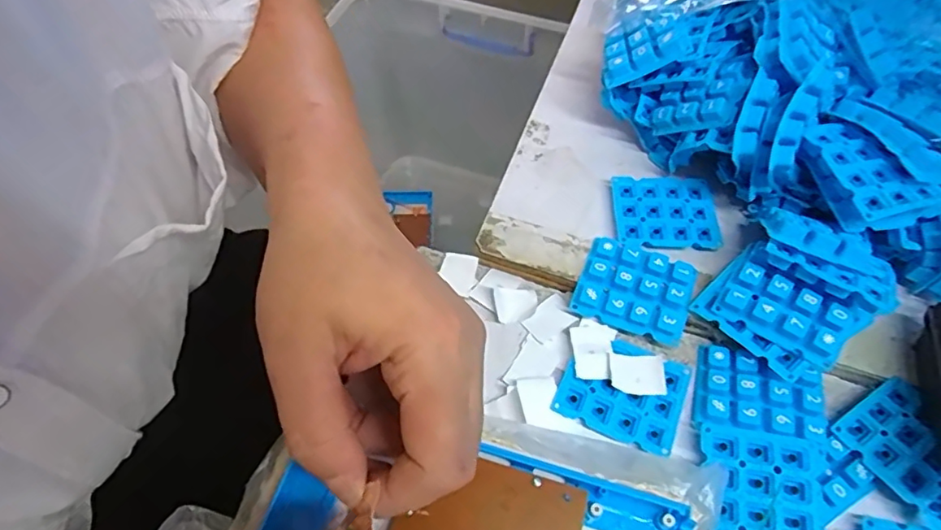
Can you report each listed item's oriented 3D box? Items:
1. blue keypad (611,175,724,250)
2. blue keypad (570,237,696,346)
[{"bbox_3d":[0.115,-0.031,0.334,0.058,0.010,0.050,-3,59,1],"label":"blue keypad"},{"bbox_3d":[0.090,0.012,0.307,0.059,0.011,0.046,19,62,14],"label":"blue keypad"}]

